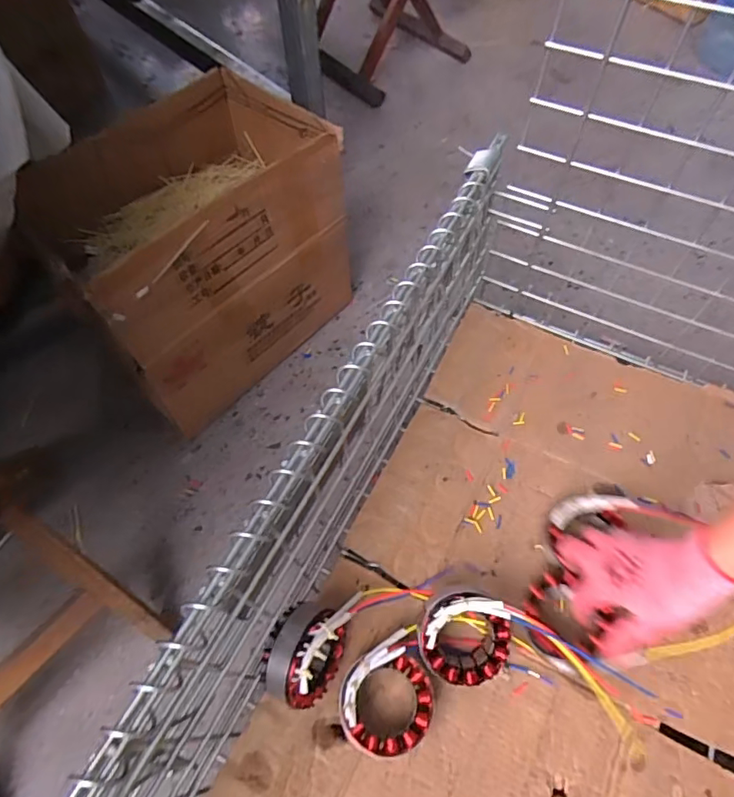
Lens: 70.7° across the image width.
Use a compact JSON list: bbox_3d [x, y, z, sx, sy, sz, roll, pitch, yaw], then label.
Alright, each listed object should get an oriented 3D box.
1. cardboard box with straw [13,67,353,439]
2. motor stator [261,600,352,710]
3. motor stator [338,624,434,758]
[{"bbox_3d":[-0.249,-0.221,0.787,0.305,0.313,0.369,40,68,22],"label":"cardboard box with straw"},{"bbox_3d":[-0.052,0.236,0.482,0.048,0.087,0.087,17,69,30],"label":"motor stator"},{"bbox_3d":[0.017,0.282,0.494,0.088,0.046,0.096,-13,60,-6],"label":"motor stator"}]

